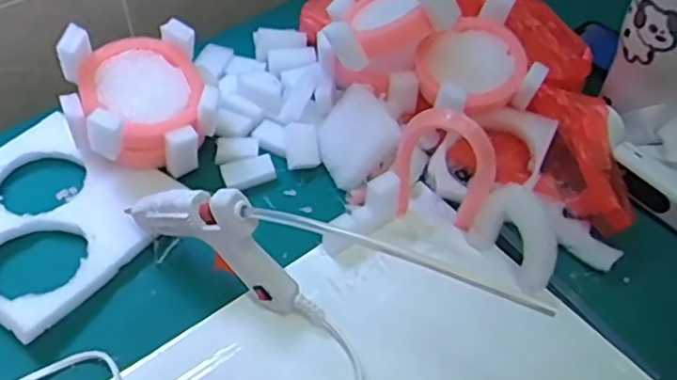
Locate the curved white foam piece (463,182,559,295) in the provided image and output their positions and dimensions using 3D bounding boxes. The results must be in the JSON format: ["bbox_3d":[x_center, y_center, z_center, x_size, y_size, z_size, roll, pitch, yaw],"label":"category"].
[{"bbox_3d":[0.152,0.034,0.518,0.072,0.067,0.035,41,38,27],"label":"curved white foam piece"}]

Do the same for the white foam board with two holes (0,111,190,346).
[{"bbox_3d":[-0.251,0.014,0.541,0.188,0.018,0.178,29,54,20],"label":"white foam board with two holes"}]

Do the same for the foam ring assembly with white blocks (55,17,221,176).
[{"bbox_3d":[-0.176,-0.077,0.562,0.123,0.097,0.104,-20,53,-20],"label":"foam ring assembly with white blocks"}]

